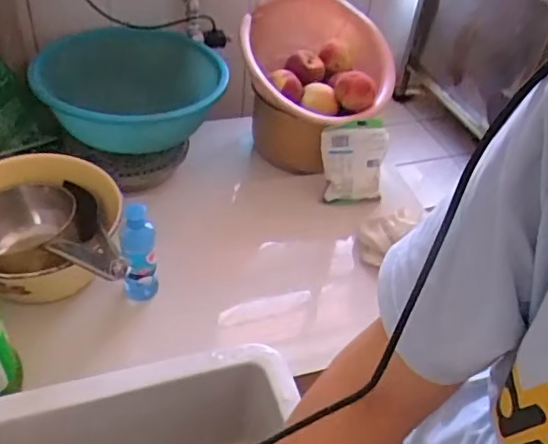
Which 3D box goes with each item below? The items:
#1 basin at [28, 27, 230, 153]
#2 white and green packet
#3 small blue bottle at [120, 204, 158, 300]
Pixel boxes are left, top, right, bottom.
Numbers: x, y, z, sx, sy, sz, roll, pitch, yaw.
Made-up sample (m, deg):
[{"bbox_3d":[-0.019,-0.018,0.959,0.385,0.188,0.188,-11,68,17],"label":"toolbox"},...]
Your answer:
[{"bbox_3d":[-0.247,-0.224,1.025,0.314,0.168,0.272,-2,44,-11],"label":"basin"},{"bbox_3d":[0.137,-0.100,0.977,0.107,0.144,0.030,-6,23,-1],"label":"white and green packet"},{"bbox_3d":[-0.188,0.047,0.804,0.045,0.159,0.038,-2,44,-10],"label":"small blue bottle"}]

